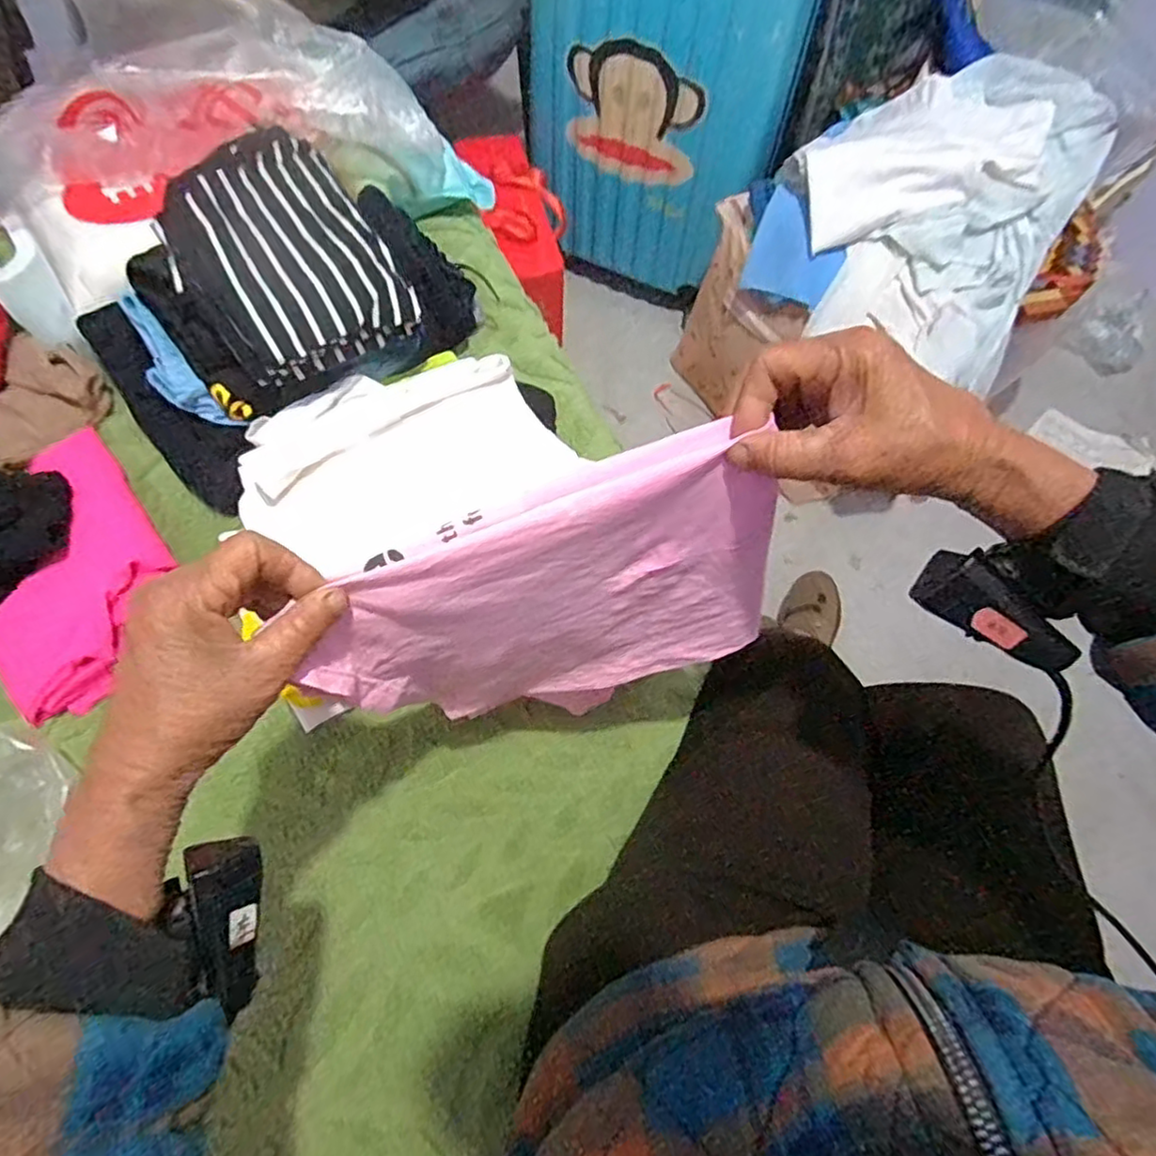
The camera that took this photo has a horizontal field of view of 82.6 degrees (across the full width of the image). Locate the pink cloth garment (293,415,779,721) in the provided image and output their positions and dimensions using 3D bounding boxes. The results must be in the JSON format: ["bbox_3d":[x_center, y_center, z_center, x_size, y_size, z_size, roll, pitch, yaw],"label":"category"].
[{"bbox_3d":[-0.013,0.021,0.387,0.245,0.205,0.068,-14,67,-10],"label":"pink cloth garment"}]

